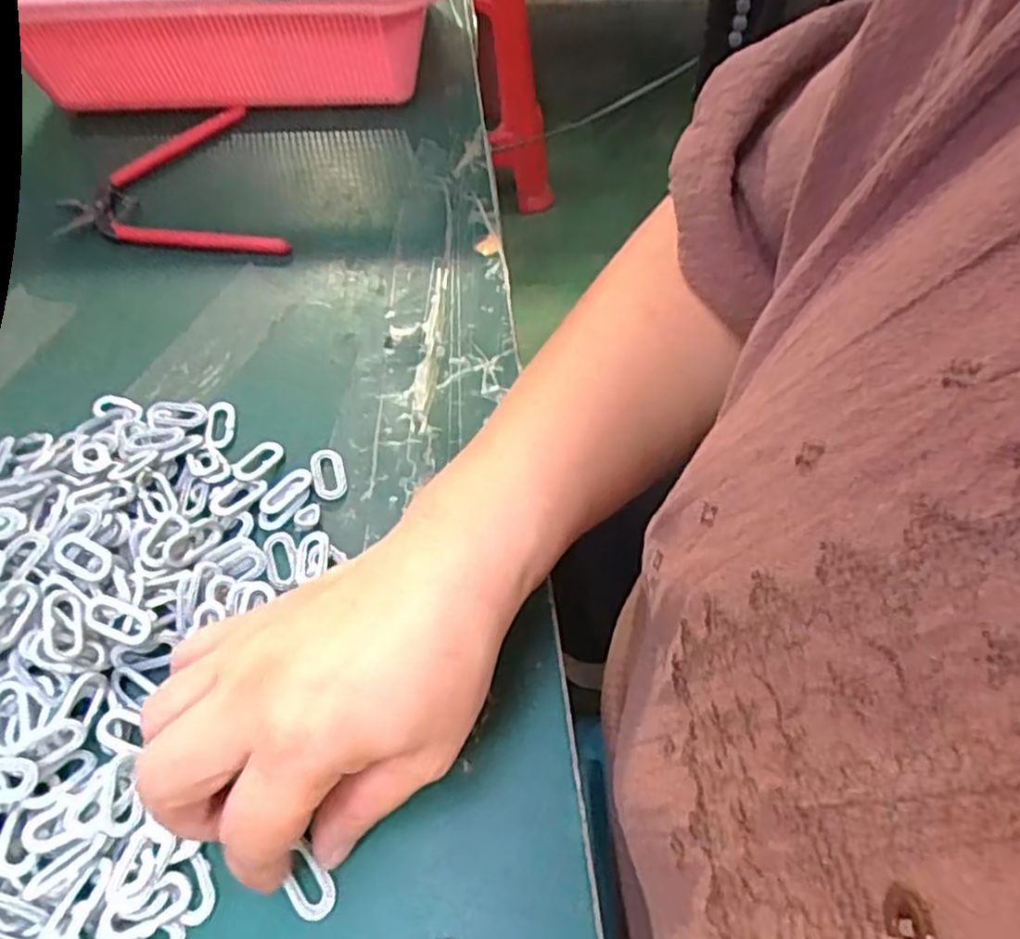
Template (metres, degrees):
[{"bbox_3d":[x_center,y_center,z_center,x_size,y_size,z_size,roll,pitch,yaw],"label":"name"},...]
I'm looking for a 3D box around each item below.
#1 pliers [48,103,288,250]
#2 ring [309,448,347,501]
[{"bbox_3d":[-0.206,-0.162,0.439,0.117,0.011,0.138,-20,59,-12],"label":"pliers"},{"bbox_3d":[-0.083,0.001,0.335,0.014,0.005,0.027,-15,58,-9],"label":"ring"}]

